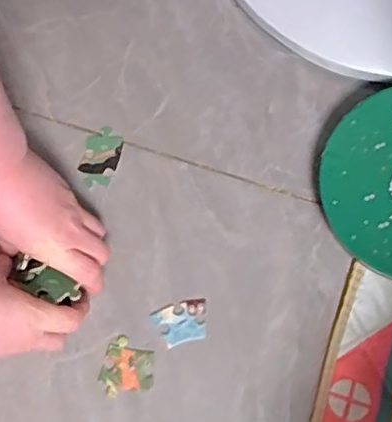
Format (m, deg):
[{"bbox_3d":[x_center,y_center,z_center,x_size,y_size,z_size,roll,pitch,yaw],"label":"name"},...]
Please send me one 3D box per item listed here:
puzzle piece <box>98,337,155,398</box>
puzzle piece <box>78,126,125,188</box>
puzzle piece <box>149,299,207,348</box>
[{"bbox_3d":[-0.058,0.136,0.532,0.044,0.004,0.048,14,77,2],"label":"puzzle piece"},{"bbox_3d":[-0.088,-0.050,0.575,0.034,0.005,0.059,12,77,2],"label":"puzzle piece"},{"bbox_3d":[-0.011,0.098,0.542,0.047,0.004,0.034,-16,78,-5],"label":"puzzle piece"}]

